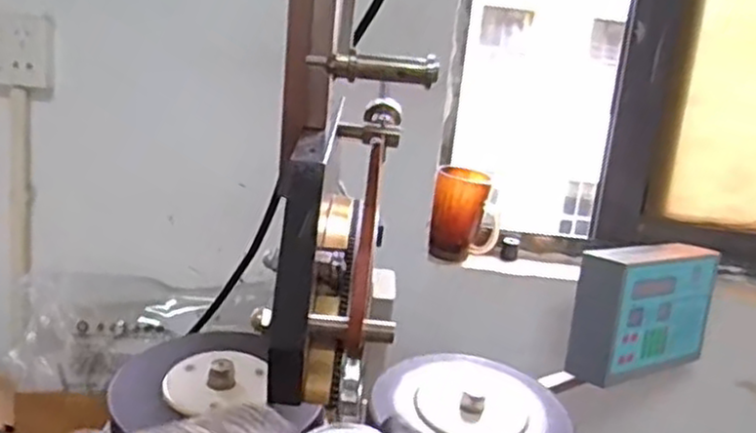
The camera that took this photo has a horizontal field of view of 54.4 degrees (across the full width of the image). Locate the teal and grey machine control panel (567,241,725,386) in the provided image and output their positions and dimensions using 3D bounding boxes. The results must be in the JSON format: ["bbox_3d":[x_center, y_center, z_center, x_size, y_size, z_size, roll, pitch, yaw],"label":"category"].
[{"bbox_3d":[0.335,0.117,0.924,0.222,0.151,0.060,-4,16,-39],"label":"teal and grey machine control panel"}]

